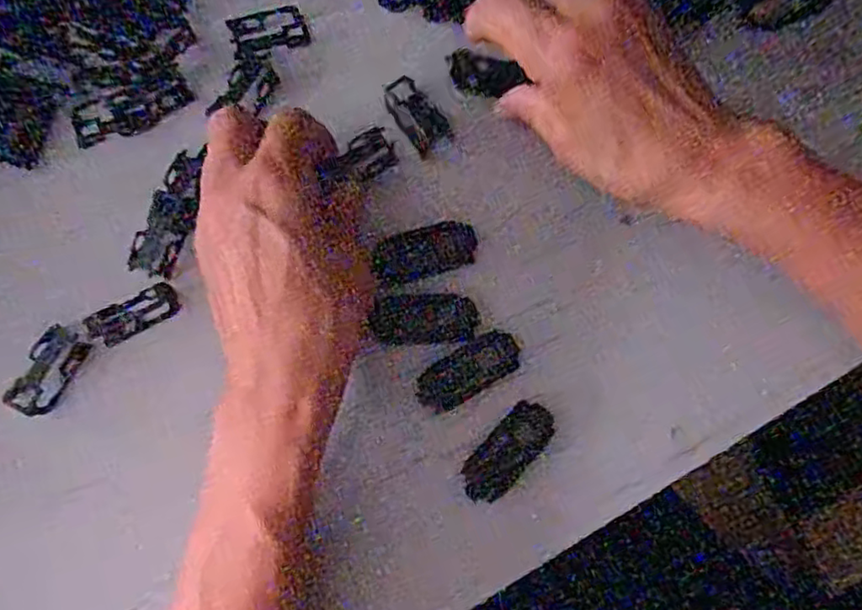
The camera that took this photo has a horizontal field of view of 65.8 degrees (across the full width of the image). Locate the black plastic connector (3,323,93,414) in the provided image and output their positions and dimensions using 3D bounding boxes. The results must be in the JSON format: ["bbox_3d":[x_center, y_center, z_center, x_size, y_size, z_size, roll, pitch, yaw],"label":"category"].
[{"bbox_3d":[-0.177,0.029,0.305,0.020,0.015,0.040,29,77,3],"label":"black plastic connector"}]

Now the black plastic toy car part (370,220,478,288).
[{"bbox_3d":[-0.002,-0.026,0.318,0.050,0.009,0.023,-19,79,-8],"label":"black plastic toy car part"}]

